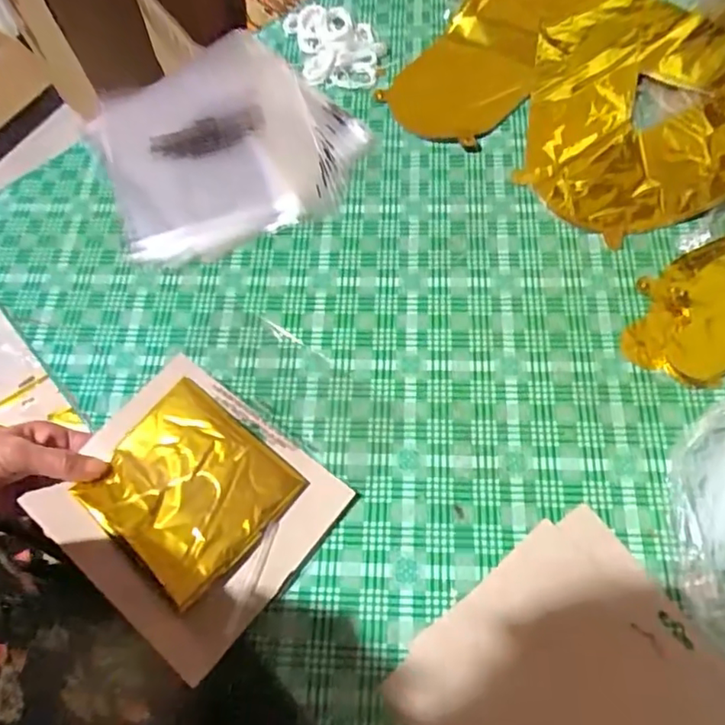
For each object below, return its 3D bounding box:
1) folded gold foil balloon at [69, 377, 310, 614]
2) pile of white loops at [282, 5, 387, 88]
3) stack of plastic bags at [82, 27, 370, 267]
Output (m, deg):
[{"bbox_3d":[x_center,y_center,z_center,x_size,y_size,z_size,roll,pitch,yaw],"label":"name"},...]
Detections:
[{"bbox_3d":[-0.131,0.092,0.426,0.134,0.017,0.120,37,71,17],"label":"folded gold foil balloon"},{"bbox_3d":[-0.028,-0.345,0.619,0.089,0.022,0.116,-17,65,-6],"label":"pile of white loops"},{"bbox_3d":[-0.139,-0.227,0.576,0.239,0.025,0.251,-23,66,-9],"label":"stack of plastic bags"}]

